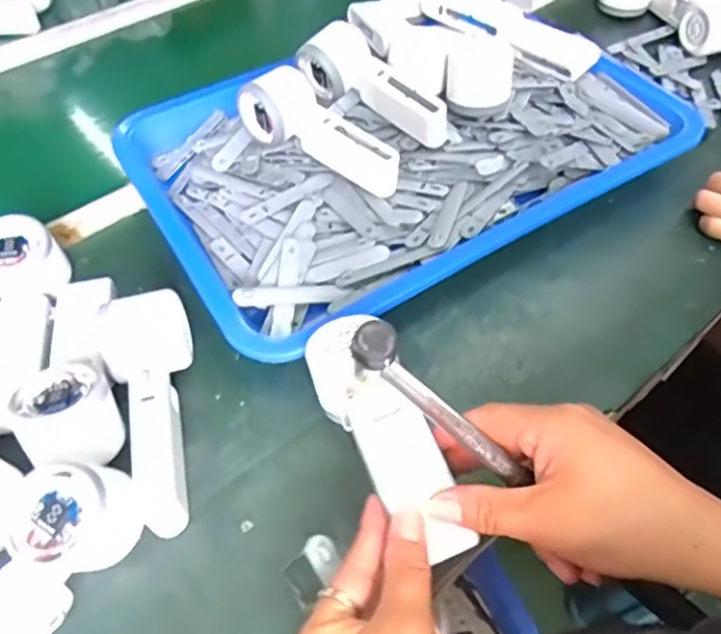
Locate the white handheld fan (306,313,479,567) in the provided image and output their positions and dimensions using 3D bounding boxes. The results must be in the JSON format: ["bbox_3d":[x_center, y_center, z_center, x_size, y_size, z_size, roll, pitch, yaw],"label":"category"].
[{"bbox_3d":[0.016,0.066,0.365,0.048,0.034,0.160,-24,54,-15],"label":"white handheld fan"}]

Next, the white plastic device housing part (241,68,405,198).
[{"bbox_3d":[-0.034,-0.165,0.538,0.163,0.064,0.052,35,61,26],"label":"white plastic device housing part"}]

